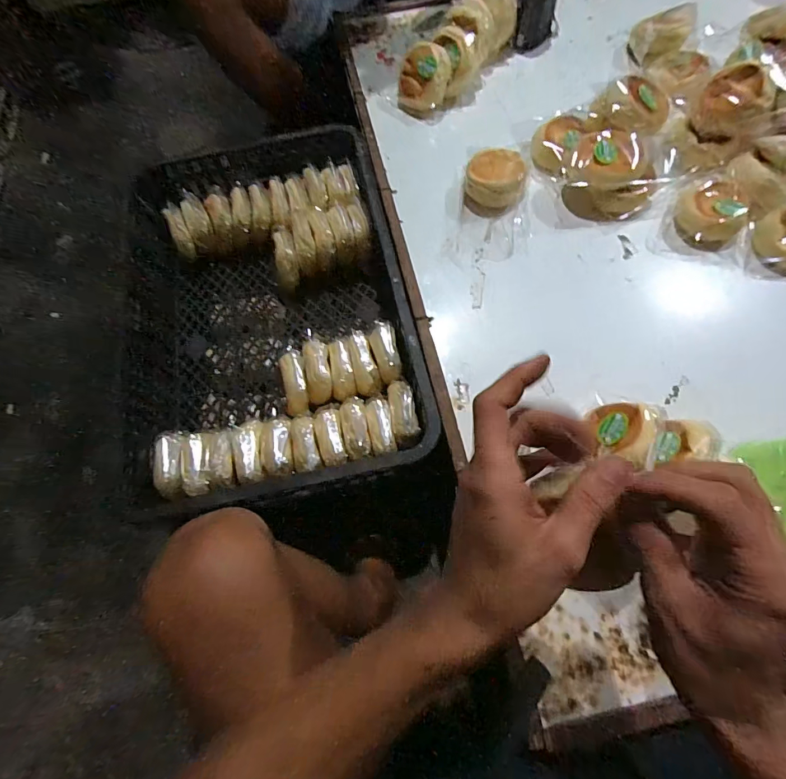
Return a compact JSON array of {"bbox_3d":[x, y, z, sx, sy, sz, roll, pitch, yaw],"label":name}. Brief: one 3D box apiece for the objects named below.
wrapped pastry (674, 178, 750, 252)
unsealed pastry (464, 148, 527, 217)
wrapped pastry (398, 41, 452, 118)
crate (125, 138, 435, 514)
[{"bbox_3d":[0.445,-0.245,0.558,0.088,0.045,0.099,42,76,17],"label":"wrapped pastry"},{"bbox_3d":[0.152,-0.314,0.599,0.084,0.045,0.100,6,68,5],"label":"unsealed pastry"},{"bbox_3d":[0.051,-0.524,0.676,0.081,0.099,0.054,34,30,28],"label":"wrapped pastry"},{"bbox_3d":[-0.191,-0.146,0.662,0.393,0.152,0.609,-13,68,-2],"label":"crate"}]

